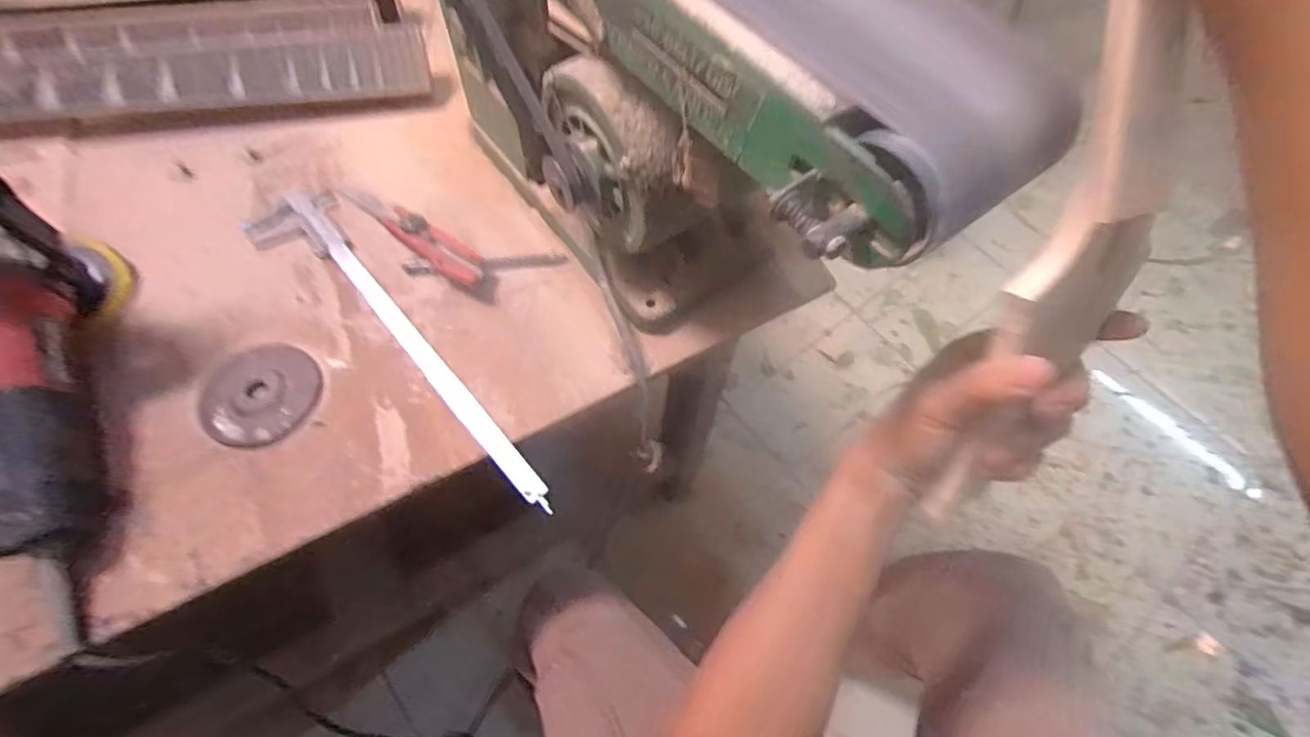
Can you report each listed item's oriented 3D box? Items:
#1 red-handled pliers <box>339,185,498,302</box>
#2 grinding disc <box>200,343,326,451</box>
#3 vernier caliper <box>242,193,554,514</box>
[{"bbox_3d":[-0.227,-0.129,0.553,0.207,0.021,0.034,34,65,13],"label":"red-handled pliers"},{"bbox_3d":[-0.319,0.019,0.479,0.089,0.011,0.088,2,62,-3],"label":"grinding disc"},{"bbox_3d":[-0.223,-0.025,0.501,0.068,0.015,0.394,-38,71,-21],"label":"vernier caliper"}]

